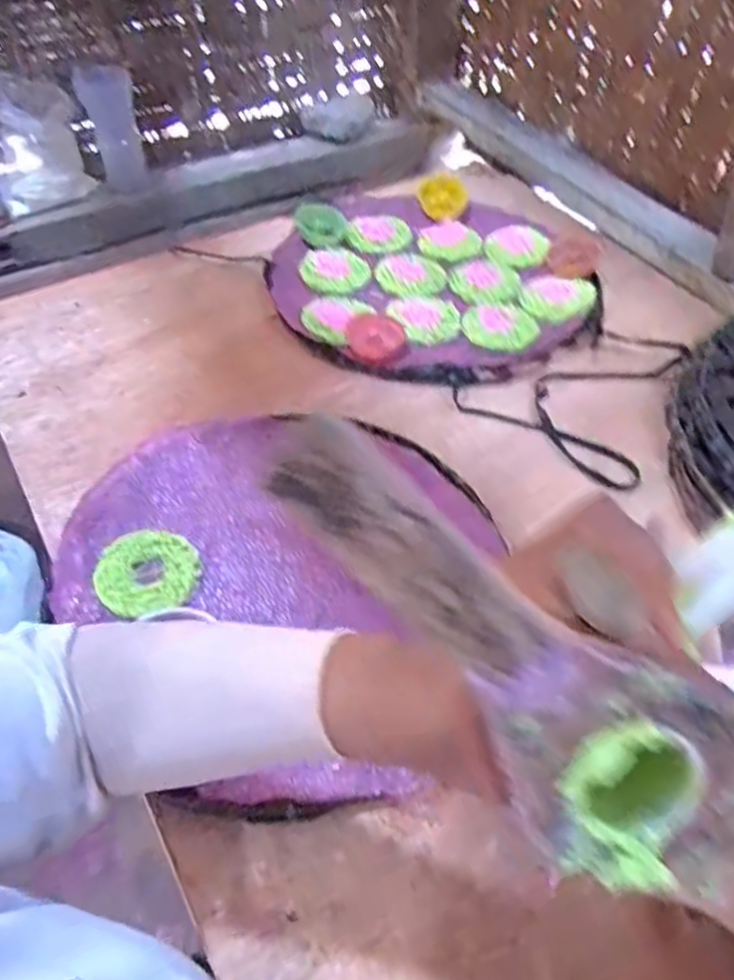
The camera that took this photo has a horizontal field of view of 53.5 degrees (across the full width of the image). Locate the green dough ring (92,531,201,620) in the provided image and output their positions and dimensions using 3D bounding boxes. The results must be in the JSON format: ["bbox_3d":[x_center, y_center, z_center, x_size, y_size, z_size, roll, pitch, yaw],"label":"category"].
[{"bbox_3d":[-0.175,0.064,0.584,0.081,0.007,0.066,-6,71,-7],"label":"green dough ring"}]

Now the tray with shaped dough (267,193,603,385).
[{"bbox_3d":[0.066,-0.244,0.835,0.330,0.033,0.346,-26,54,-16],"label":"tray with shaped dough"}]

